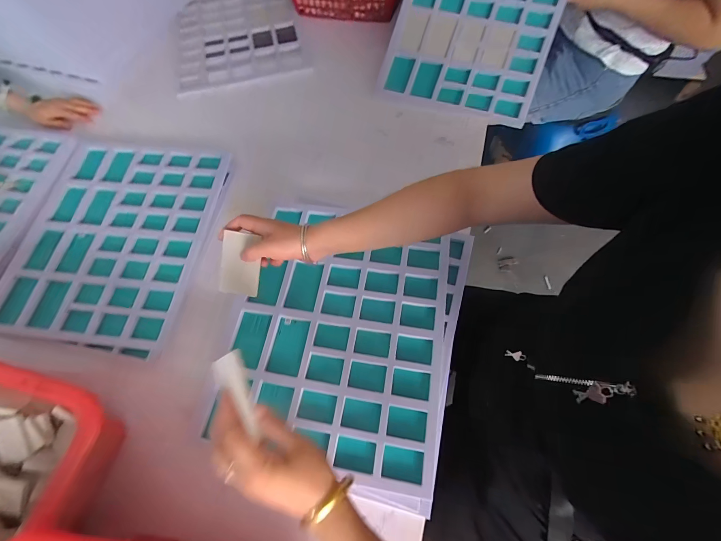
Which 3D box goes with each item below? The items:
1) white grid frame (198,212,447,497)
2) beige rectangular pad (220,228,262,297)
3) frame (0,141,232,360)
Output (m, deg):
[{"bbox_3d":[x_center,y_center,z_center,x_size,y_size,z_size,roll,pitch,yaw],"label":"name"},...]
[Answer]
[{"bbox_3d":[-0.030,0.085,0.515,0.325,0.030,0.400,9,67,8],"label":"white grid frame"},{"bbox_3d":[-0.166,-0.009,0.446,0.053,0.007,0.085,9,96,-2],"label":"beige rectangular pad"},{"bbox_3d":[-0.474,-0.078,0.624,0.338,0.030,0.437,7,67,7],"label":"frame"}]

